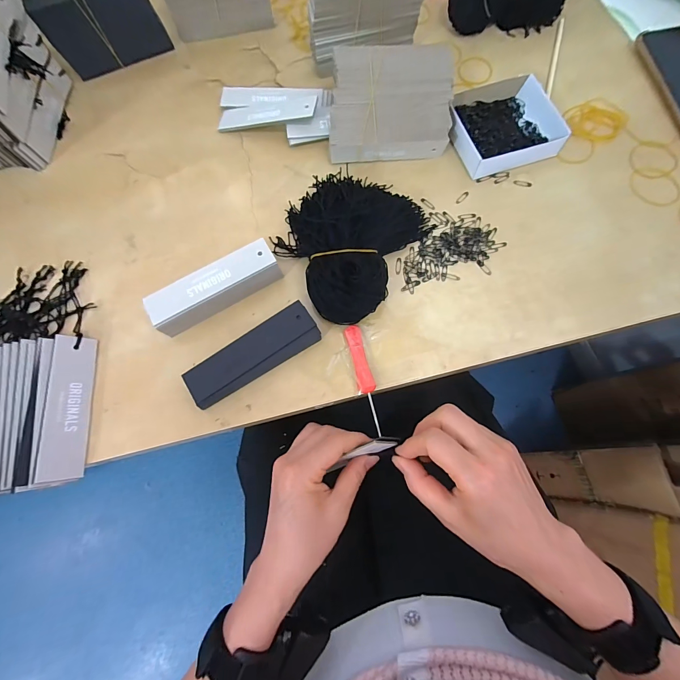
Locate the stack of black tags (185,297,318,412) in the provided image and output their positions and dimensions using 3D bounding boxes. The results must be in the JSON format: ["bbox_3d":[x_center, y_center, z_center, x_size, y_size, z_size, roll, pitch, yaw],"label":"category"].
[{"bbox_3d":[-0.080,0.014,0.306,0.125,0.019,0.040,-31,74,-8],"label":"stack of black tags"}]

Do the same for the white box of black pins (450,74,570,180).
[{"bbox_3d":[0.182,-0.248,0.374,0.111,0.028,0.108,-20,73,-5],"label":"white box of black pins"}]

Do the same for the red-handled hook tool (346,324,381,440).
[{"bbox_3d":[0.023,0.035,0.301,0.015,0.004,0.102,-14,73,-3],"label":"red-handled hook tool"}]

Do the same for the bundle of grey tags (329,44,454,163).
[{"bbox_3d":[0.055,-0.260,0.365,0.133,0.060,0.104,-4,72,0],"label":"bundle of grey tags"}]

